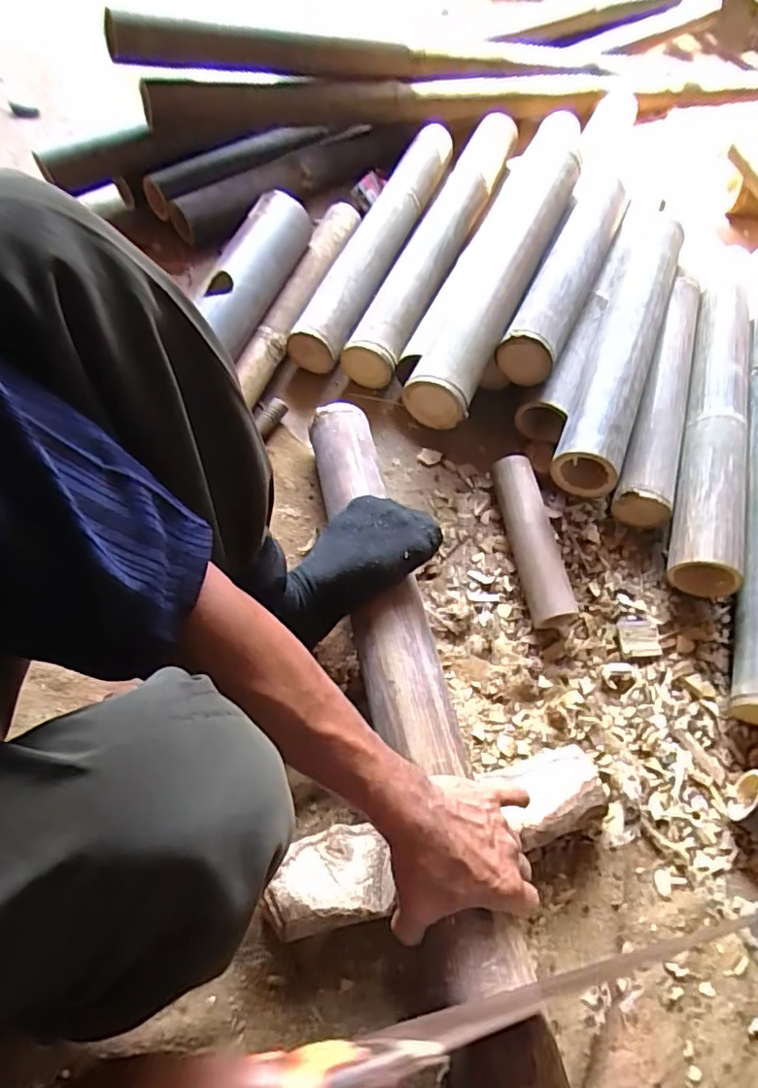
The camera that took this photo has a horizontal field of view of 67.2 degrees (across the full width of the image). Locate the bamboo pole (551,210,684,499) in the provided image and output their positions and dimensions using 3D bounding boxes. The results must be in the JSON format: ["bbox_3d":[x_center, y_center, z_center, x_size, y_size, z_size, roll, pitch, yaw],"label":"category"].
[{"bbox_3d":[0.343,-0.292,0.787,0.084,0.078,0.511,22,64,9],"label":"bamboo pole"}]

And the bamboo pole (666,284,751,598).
[{"bbox_3d":[0.466,-0.174,0.799,0.082,0.089,0.524,18,63,7],"label":"bamboo pole"}]

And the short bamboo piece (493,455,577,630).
[{"bbox_3d":[0.186,-0.005,0.713,0.054,0.051,0.217,-9,63,-7],"label":"short bamboo piece"}]

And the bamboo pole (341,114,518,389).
[{"bbox_3d":[0.104,-0.516,0.958,0.089,0.068,0.672,20,63,8],"label":"bamboo pole"}]

